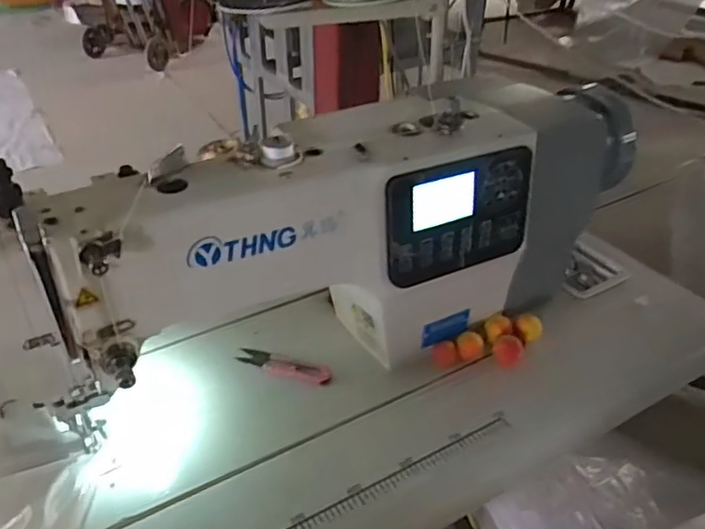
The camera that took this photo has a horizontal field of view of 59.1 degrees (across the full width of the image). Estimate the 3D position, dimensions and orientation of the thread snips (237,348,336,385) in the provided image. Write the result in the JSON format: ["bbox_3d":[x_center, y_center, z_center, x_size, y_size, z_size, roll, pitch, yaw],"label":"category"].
[{"bbox_3d":[-0.068,0.100,0.617,0.096,0.012,0.023,10,37,12],"label":"thread snips"}]

